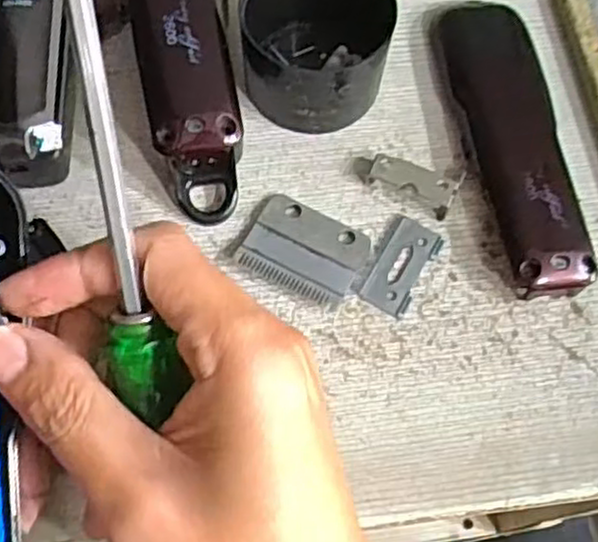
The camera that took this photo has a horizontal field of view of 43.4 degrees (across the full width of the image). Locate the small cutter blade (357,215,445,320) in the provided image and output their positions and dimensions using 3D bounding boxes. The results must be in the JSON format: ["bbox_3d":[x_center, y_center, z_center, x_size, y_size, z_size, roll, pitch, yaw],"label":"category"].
[{"bbox_3d":[0.040,-0.002,0.299,0.021,0.004,0.040,30,72,10],"label":"small cutter blade"}]

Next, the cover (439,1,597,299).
[{"bbox_3d":[0.089,-0.058,0.312,0.035,0.018,0.139,-8,70,-3],"label":"cover"}]

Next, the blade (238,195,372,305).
[{"bbox_3d":[0.003,-0.009,0.301,0.046,0.004,0.034,25,72,9],"label":"blade"}]

